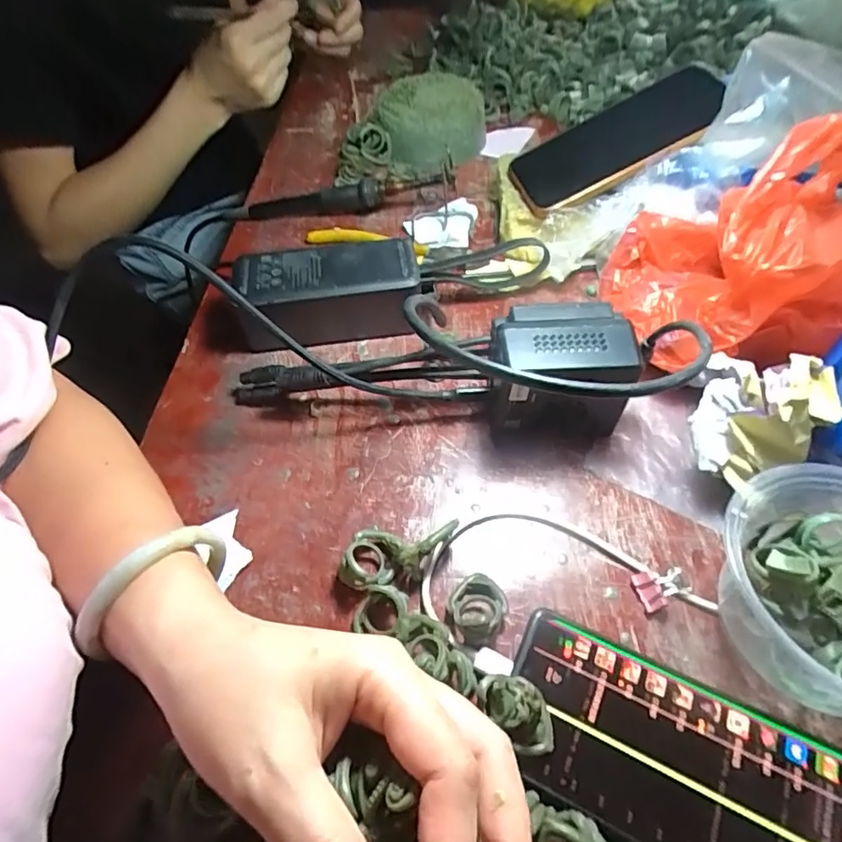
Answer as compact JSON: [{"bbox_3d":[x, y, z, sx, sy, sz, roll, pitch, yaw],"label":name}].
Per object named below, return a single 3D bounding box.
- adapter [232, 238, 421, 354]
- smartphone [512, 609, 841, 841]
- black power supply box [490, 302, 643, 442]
[{"bbox_3d":[-0.068,-0.091,0.388,0.127,0.053,0.055,-8,55,-4],"label":"adapter"},{"bbox_3d":[0.115,0.154,0.241,0.156,0.012,0.074,22,58,16],"label":"smartphone"},{"bbox_3d":[0.080,-0.028,0.328,0.077,0.080,0.048,-2,54,0],"label":"black power supply box"}]

